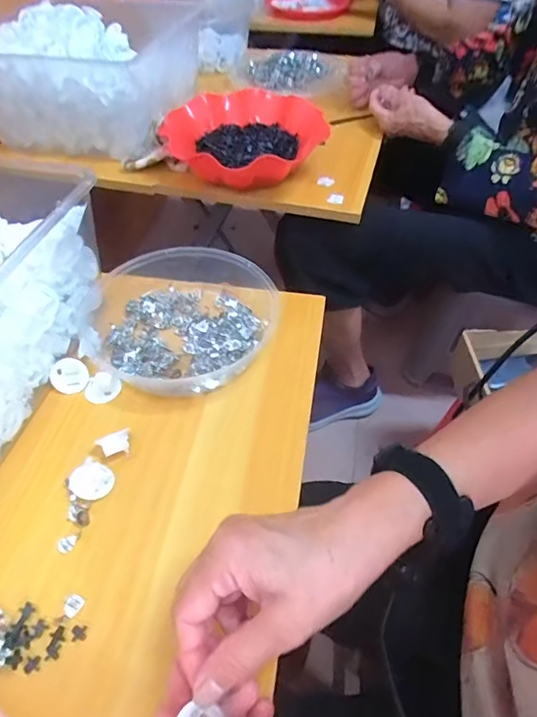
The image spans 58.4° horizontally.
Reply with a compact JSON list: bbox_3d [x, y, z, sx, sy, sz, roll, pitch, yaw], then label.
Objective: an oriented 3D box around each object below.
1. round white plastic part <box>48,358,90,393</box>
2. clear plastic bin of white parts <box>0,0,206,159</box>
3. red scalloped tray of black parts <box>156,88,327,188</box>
[{"bbox_3d":[-0.187,0.017,0.450,0.031,0.006,0.031,-26,96,-18],"label":"round white plastic part"},{"bbox_3d":[-0.269,-0.464,0.773,0.268,0.131,0.299,10,51,8],"label":"clear plastic bin of white parts"},{"bbox_3d":[-0.027,-0.317,0.697,0.211,0.063,0.183,20,53,16],"label":"red scalloped tray of black parts"}]

